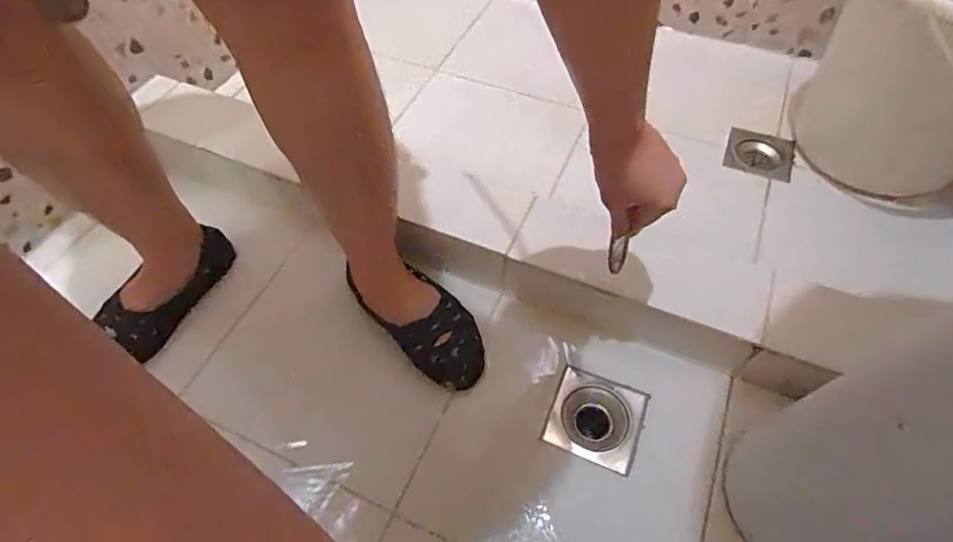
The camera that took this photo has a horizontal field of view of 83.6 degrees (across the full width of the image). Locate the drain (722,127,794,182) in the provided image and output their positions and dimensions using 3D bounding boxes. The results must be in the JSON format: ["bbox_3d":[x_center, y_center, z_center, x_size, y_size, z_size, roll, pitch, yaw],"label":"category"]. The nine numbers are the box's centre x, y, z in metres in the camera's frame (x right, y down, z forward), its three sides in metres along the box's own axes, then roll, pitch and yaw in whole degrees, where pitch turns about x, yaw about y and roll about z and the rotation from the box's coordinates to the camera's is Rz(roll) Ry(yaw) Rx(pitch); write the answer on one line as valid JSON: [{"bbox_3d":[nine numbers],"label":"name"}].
[{"bbox_3d":[0.447,-0.185,0.844,0.099,0.011,0.091,18,58,14],"label":"drain"}]

